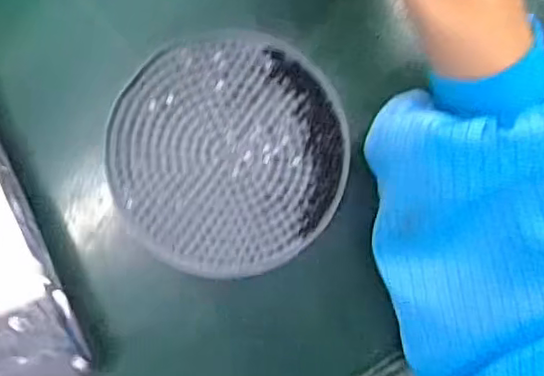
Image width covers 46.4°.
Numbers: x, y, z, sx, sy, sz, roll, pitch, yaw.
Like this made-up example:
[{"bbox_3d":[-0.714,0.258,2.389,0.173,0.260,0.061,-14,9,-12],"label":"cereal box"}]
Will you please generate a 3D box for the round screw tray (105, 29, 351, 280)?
[{"bbox_3d":[-0.021,-0.017,0.312,0.112,0.007,0.116,0,89,-2],"label":"round screw tray"}]

